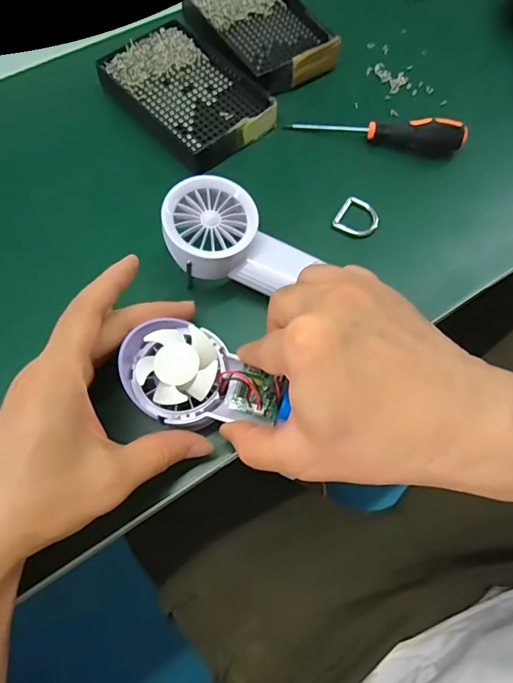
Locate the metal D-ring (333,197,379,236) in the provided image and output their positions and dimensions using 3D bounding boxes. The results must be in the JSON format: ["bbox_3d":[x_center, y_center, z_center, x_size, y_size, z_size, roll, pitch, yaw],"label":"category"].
[{"bbox_3d":[0.080,-0.096,0.352,0.032,0.007,0.030,28,75,4],"label":"metal D-ring"}]

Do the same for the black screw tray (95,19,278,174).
[{"bbox_3d":[-0.060,-0.211,0.381,0.094,0.020,0.138,-40,75,-15],"label":"black screw tray"}]

